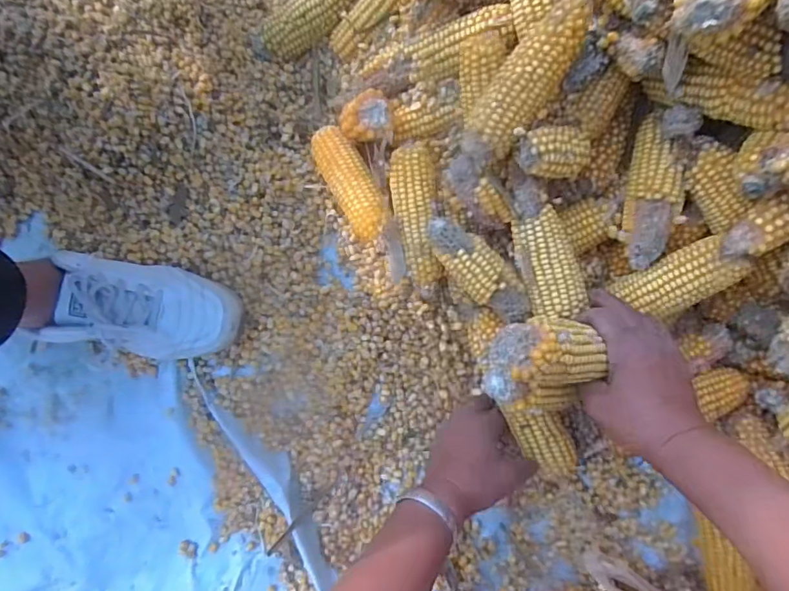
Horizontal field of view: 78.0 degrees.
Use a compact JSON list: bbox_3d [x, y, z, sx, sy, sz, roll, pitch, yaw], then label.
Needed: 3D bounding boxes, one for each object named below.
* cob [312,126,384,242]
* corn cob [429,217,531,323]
[{"bbox_3d":[-0.046,-0.120,0.515,0.044,0.038,0.132,-29,81,1],"label":"cob"},{"bbox_3d":[0.075,-0.024,0.453,0.043,0.035,0.122,-44,81,-1],"label":"corn cob"}]

